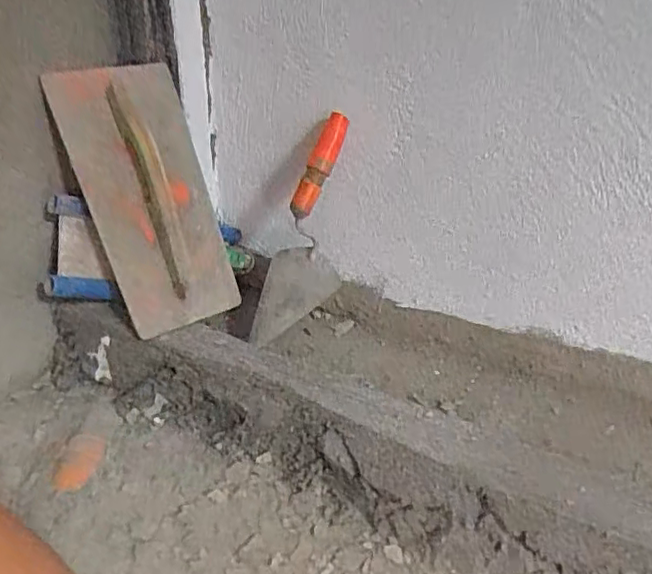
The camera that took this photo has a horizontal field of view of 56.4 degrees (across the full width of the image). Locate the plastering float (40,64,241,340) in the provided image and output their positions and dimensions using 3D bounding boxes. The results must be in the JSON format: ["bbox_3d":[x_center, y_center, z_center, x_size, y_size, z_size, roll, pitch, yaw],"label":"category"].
[{"bbox_3d":[-0.208,-0.110,0.744,0.153,0.327,0.065,-26,15,-36],"label":"plastering float"}]

